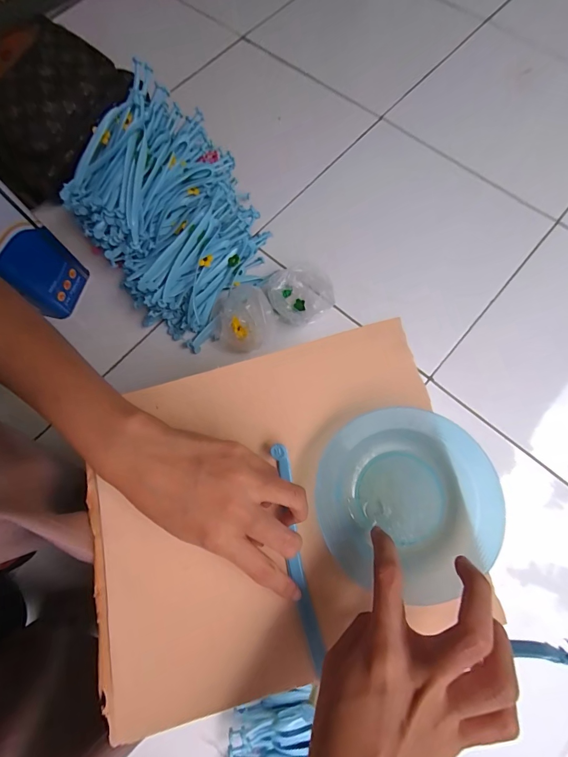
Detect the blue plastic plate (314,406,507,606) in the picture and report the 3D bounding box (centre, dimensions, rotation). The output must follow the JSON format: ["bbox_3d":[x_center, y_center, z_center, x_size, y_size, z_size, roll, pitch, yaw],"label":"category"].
[{"bbox_3d":[0.092,0.089,0.260,0.131,0.024,0.126,0,73,1],"label":"blue plastic plate"}]

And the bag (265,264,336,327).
[{"bbox_3d":[0.027,-0.130,0.562,0.094,0.056,0.096,-25,74,-6],"label":"bag"}]

